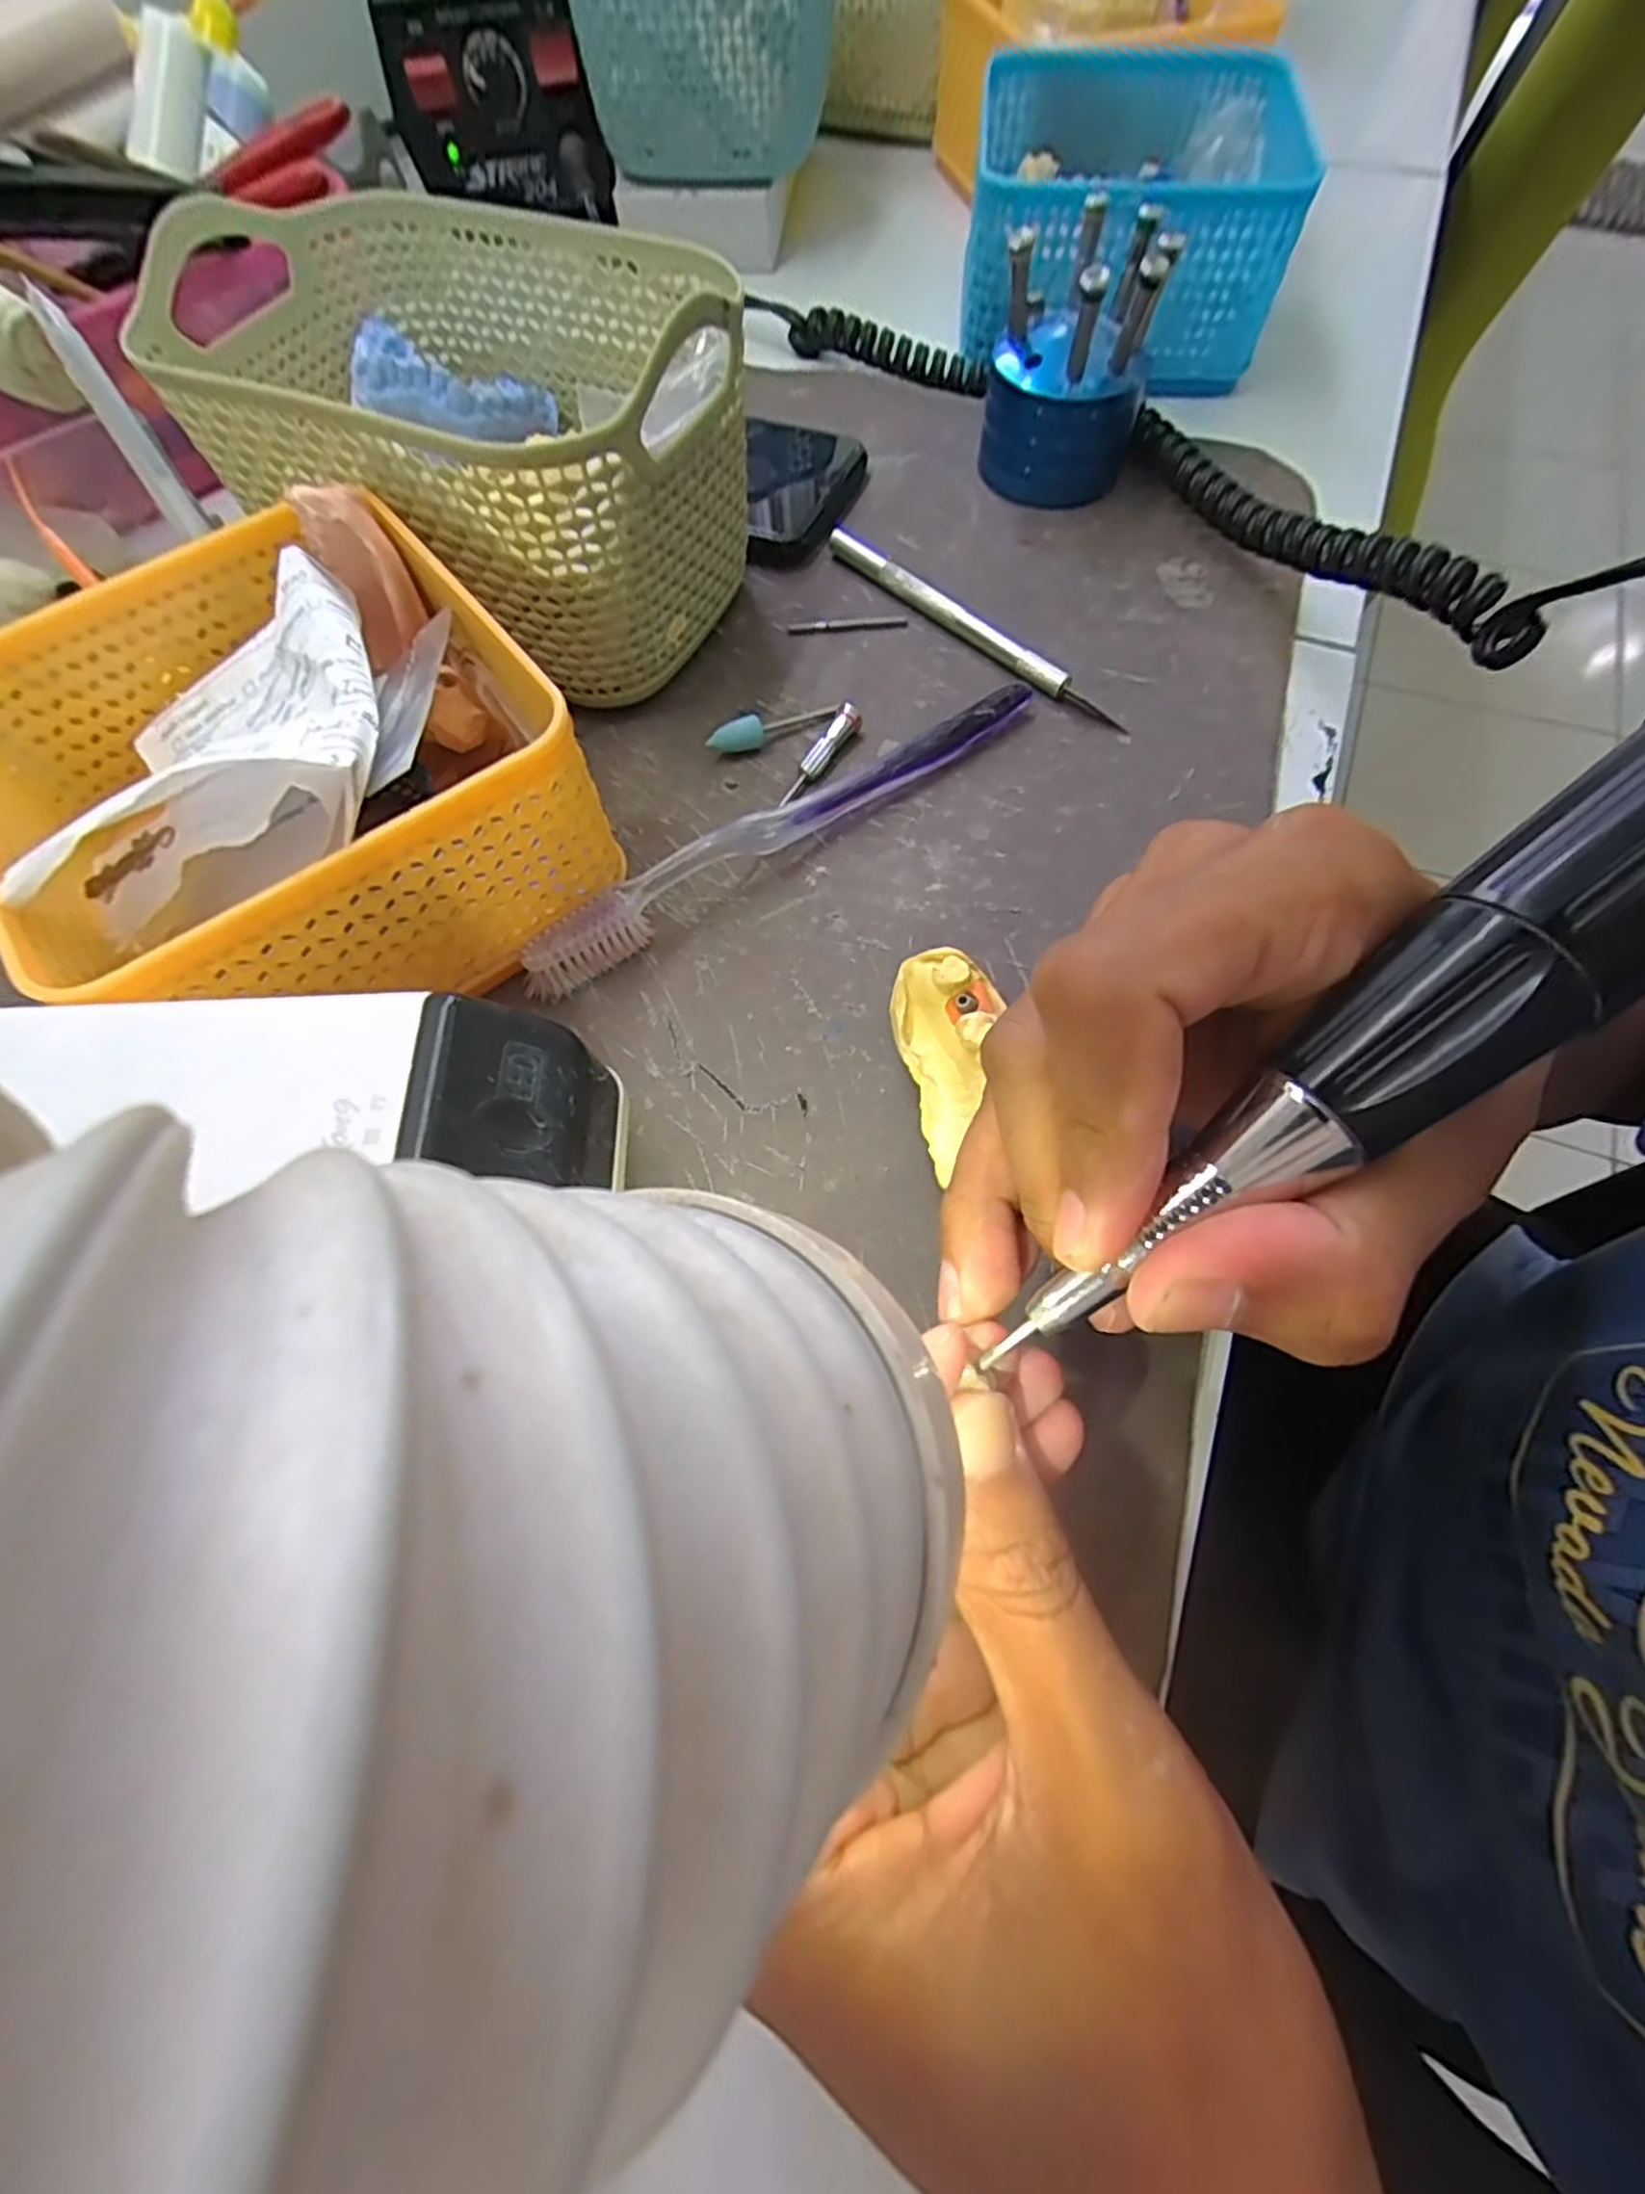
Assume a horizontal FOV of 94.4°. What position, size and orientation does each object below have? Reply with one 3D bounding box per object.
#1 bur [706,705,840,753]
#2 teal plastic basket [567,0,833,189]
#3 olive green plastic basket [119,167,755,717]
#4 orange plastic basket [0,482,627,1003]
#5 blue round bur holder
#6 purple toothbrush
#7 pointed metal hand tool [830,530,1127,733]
[{"bbox_3d":[-0.016,-0.126,0.258,0.048,0.010,0.007,-28,69,-10],"label":"bur"},{"bbox_3d":[-0.053,-0.514,0.354,0.112,0.088,0.134,5,67,3],"label":"teal plastic basket"},{"bbox_3d":[-0.112,-0.214,0.253,0.173,0.077,0.114,22,69,10],"label":"olive green plastic basket"},{"bbox_3d":[-0.144,-0.087,0.207,0.136,0.065,0.135,-38,71,-14],"label":"orange plastic basket"},{"bbox_3d":[0.097,-0.285,0.294,0.060,0.071,0.064,1,68,-3],"label":"blue round bur holder"},{"bbox_3d":[-0.009,-0.084,0.236,0.182,0.016,0.012,-33,70,-12],"label":"purple toothbrush"},{"bbox_3d":[0.051,-0.172,0.274,0.134,0.008,0.007,42,74,17],"label":"pointed metal hand tool"}]

